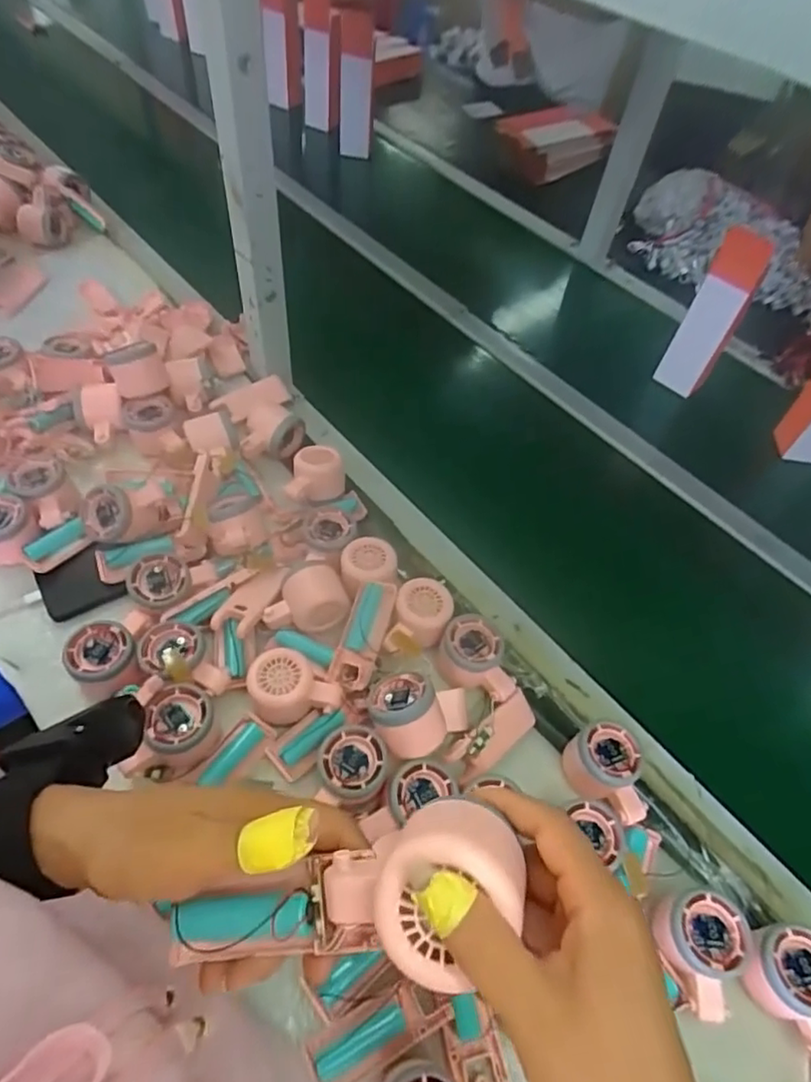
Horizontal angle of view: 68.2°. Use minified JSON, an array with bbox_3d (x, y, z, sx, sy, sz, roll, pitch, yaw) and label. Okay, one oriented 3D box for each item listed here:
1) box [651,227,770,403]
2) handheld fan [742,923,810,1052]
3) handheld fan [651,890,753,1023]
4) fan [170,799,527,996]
[{"bbox_3d":[0.441,-0.321,0.862,0.069,0.230,0.030,34,57,19],"label":"box"},{"bbox_3d":[0.297,0.340,0.455,0.058,0.056,0.088,-12,56,-16],"label":"handheld fan"},{"bbox_3d":[0.230,0.322,0.467,0.057,0.058,0.078,5,53,-4],"label":"handheld fan"},{"bbox_3d":[-0.027,0.160,0.256,0.156,0.051,0.063,-26,52,18],"label":"fan"}]

